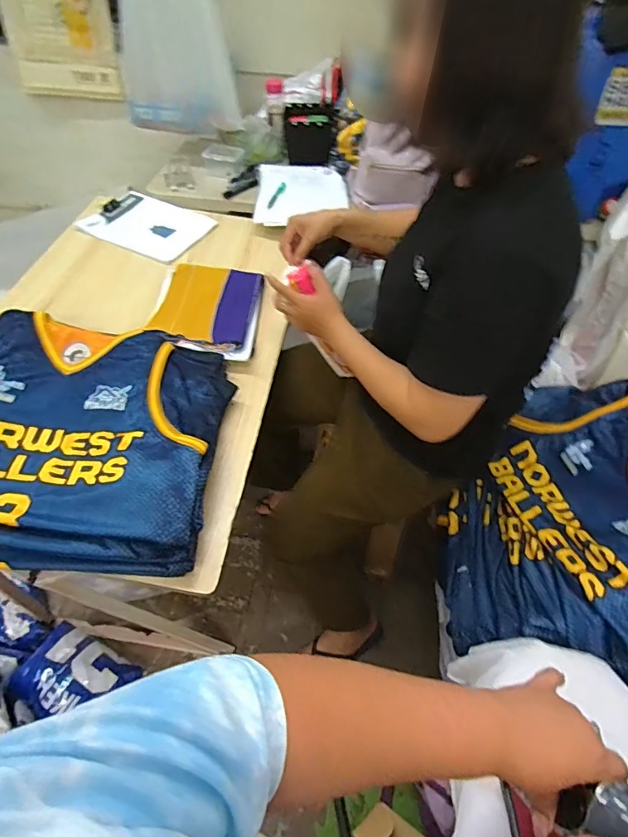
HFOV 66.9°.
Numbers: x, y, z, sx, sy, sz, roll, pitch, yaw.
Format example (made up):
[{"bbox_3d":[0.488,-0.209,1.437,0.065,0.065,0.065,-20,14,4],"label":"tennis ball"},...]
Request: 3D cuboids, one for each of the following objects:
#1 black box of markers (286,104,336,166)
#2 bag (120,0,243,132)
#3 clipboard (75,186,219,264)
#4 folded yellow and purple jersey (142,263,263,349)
[{"bbox_3d":[-0.009,-0.840,1.402,0.155,0.108,0.184,-2,49,-4],"label":"black box of markers"},{"bbox_3d":[-0.356,-0.994,1.160,0.300,0.501,0.101,0,47,-2],"label":"bag"},{"bbox_3d":[-0.427,-0.501,1.232,0.272,0.013,0.231,24,53,9],"label":"clipboard"},{"bbox_3d":[-0.229,-0.242,1.018,0.210,0.027,0.252,8,49,5],"label":"folded yellow and purple jersey"}]

